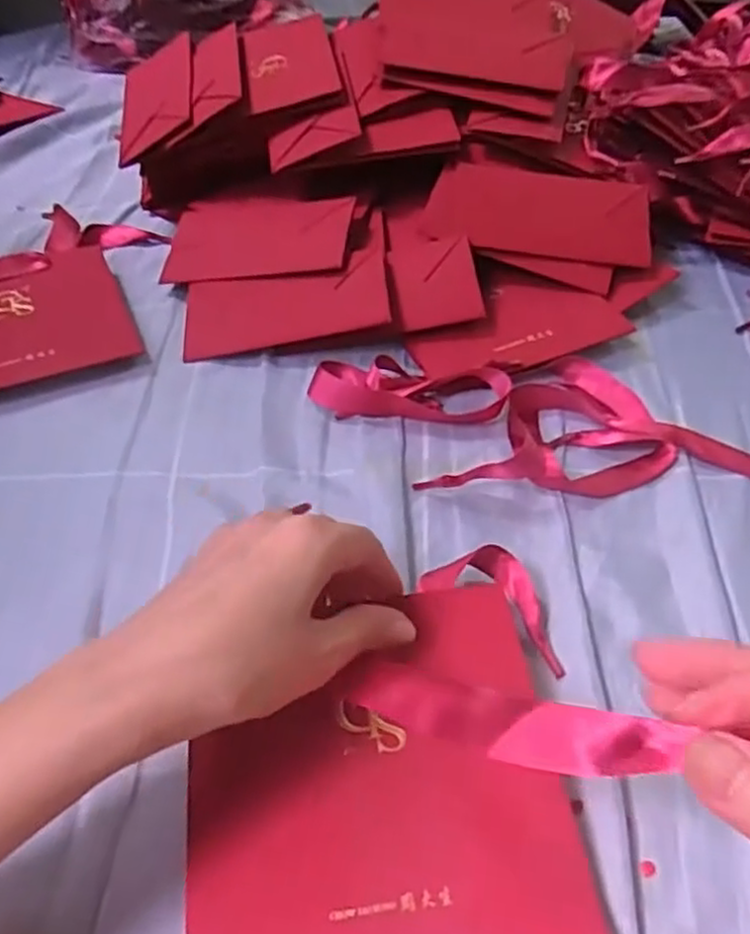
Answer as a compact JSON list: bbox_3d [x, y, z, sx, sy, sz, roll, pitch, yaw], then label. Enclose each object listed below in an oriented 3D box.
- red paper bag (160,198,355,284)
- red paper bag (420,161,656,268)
[{"bbox_3d":[-0.083,-0.167,0.520,0.135,0.006,0.082,0,60,15],"label":"red paper bag"},{"bbox_3d":[0.120,-0.184,0.528,0.159,0.010,0.079,8,68,-1],"label":"red paper bag"}]

